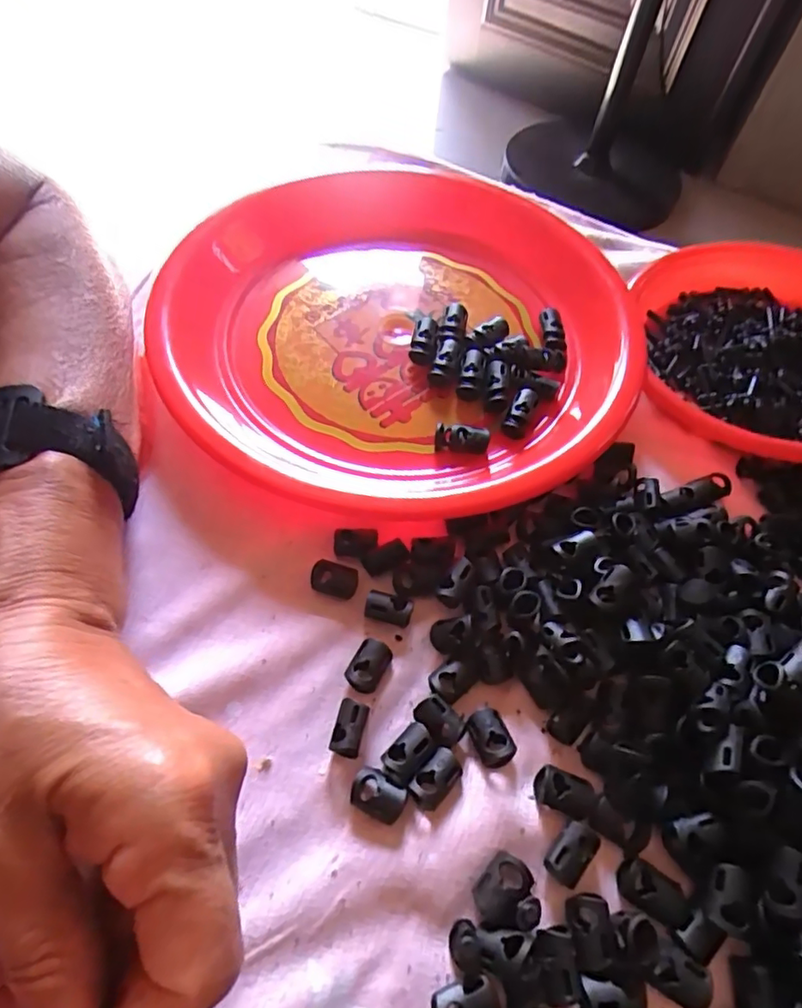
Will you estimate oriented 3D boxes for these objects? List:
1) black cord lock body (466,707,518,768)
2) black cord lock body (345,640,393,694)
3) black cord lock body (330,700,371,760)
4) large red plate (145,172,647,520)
[{"bbox_3d":[0.035,0.090,0.220,0.014,0.008,0.020,-17,62,-14],"label":"black cord lock body"},{"bbox_3d":[-0.013,0.066,0.233,0.014,0.009,0.019,22,60,9],"label":"black cord lock body"},{"bbox_3d":[-0.020,0.086,0.219,0.011,0.012,0.019,13,59,3],"label":"black cord lock body"},{"bbox_3d":[0.002,-0.103,0.314,0.246,0.027,0.249,2,59,-3],"label":"large red plate"}]

